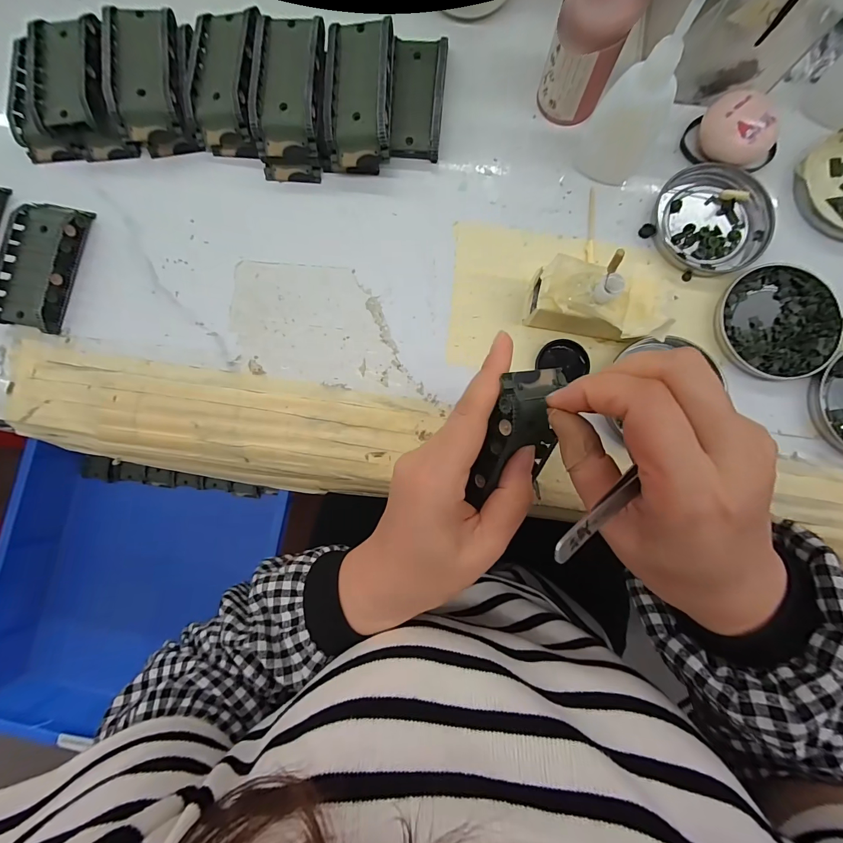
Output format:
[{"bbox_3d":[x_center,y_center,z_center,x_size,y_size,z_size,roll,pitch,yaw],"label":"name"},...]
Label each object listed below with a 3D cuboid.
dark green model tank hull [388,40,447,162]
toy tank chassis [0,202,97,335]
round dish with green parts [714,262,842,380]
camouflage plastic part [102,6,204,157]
[{"bbox_3d":[-0.003,-0.240,0.278,0.038,0.018,0.084,5,86,3],"label":"dark green model tank hull"},{"bbox_3d":[-0.287,-0.118,0.279,0.048,0.018,0.095,13,85,3],"label":"toy tank chassis"},{"bbox_3d":[0.245,-0.069,0.256,0.076,0.011,0.079,0,84,2],"label":"round dish with green parts"},{"bbox_3d":[-0.200,-0.256,0.278,0.048,0.032,0.094,-6,84,1],"label":"camouflage plastic part"}]

